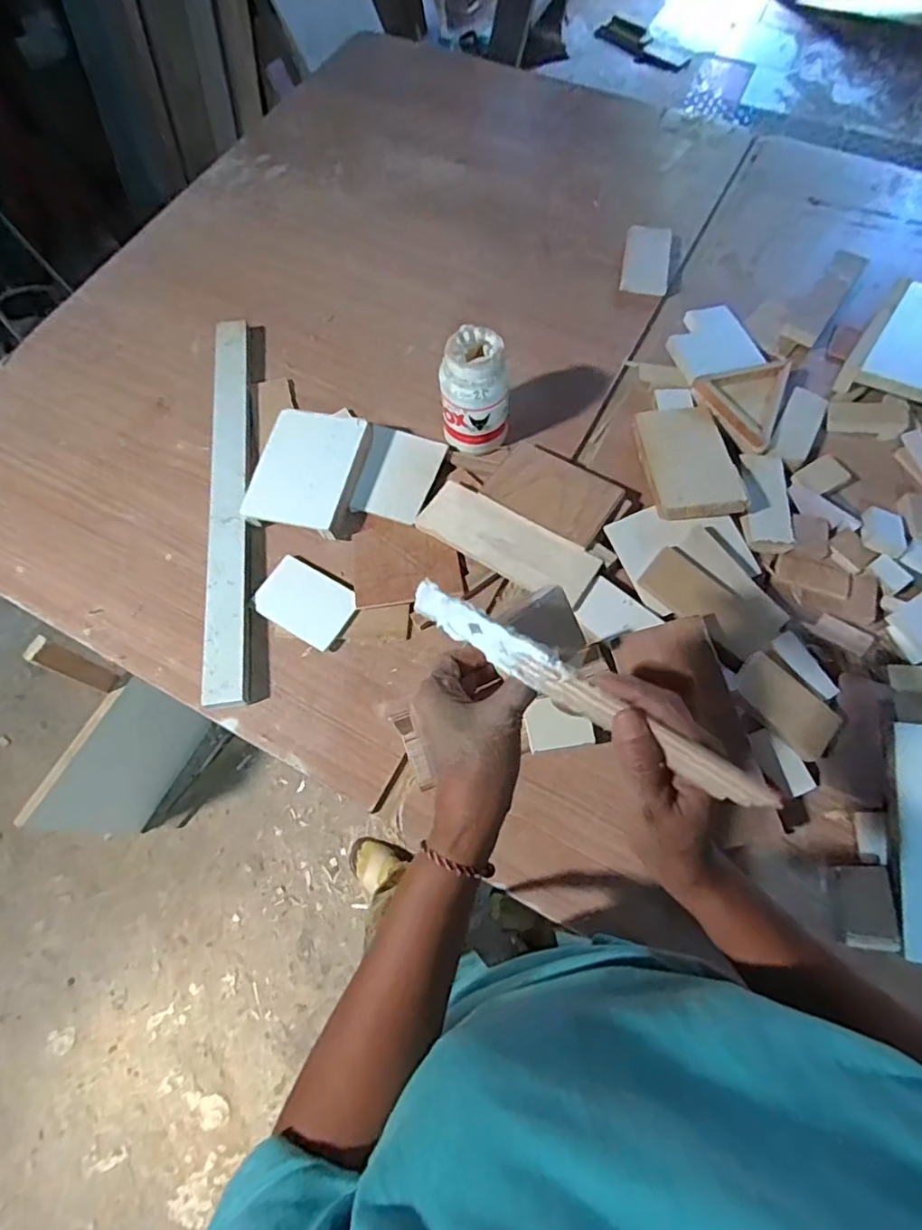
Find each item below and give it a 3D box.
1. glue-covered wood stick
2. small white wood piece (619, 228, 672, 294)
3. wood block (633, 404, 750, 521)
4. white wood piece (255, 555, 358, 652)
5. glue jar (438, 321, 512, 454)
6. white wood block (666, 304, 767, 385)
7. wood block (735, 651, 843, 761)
[{"bbox_3d":[0.062,0.041,0.314,0.211,0.017,0.017,31,69,17],"label":"glue-covered wood stick"},{"bbox_3d":[0.266,-0.506,0.835,0.064,0.009,0.107,8,79,12],"label":"small white wood piece"},{"bbox_3d":[0.261,-0.180,0.674,0.096,0.016,0.164,-4,58,3],"label":"wood block"},{"bbox_3d":[-0.171,-0.014,0.646,0.107,0.010,0.074,29,69,15],"label":"white wood piece"},{"bbox_3d":[0.017,-0.251,0.674,0.076,0.133,0.063,1,65,2],"label":"glue jar"},{"bbox_3d":[0.328,-0.355,0.764,0.124,0.012,0.112,-18,70,-14],"label":"white wood block"},{"bbox_3d":[0.311,0.084,0.555,0.051,0.014,0.104,-42,85,-16],"label":"wood block"}]

